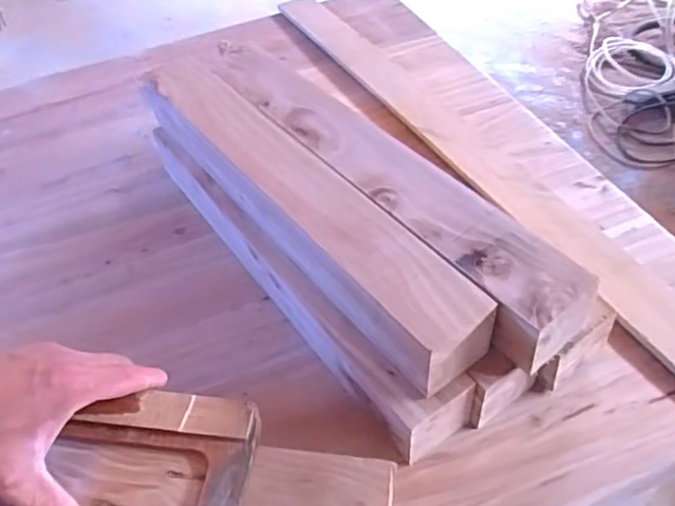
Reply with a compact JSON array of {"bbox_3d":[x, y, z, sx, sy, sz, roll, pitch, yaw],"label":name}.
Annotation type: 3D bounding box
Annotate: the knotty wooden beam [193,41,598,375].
[{"bbox_3d":[0.017,-0.077,0.513,0.072,0.050,0.440,-31,53,-21],"label":"knotty wooden beam"}]

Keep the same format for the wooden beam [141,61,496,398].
[{"bbox_3d":[-0.049,-0.054,0.505,0.068,0.057,0.425,-31,53,-21],"label":"wooden beam"}]

